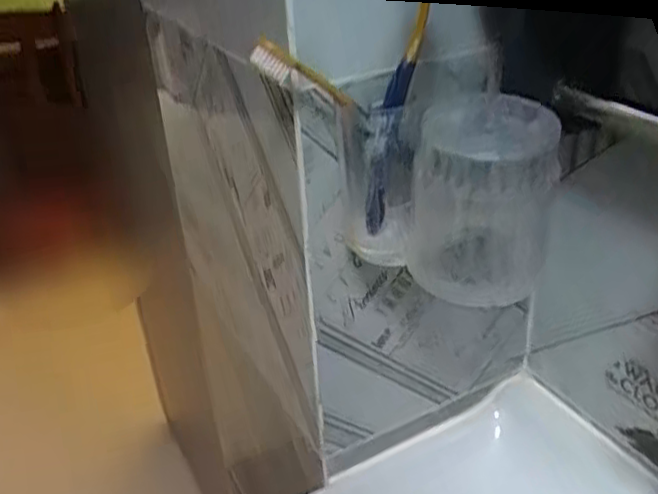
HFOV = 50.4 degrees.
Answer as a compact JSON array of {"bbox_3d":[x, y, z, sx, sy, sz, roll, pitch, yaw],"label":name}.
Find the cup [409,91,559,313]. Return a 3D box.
[{"bbox_3d":[0.083,-0.024,0.383,0.072,0.096,0.063,5,34,11],"label":"cup"}]

